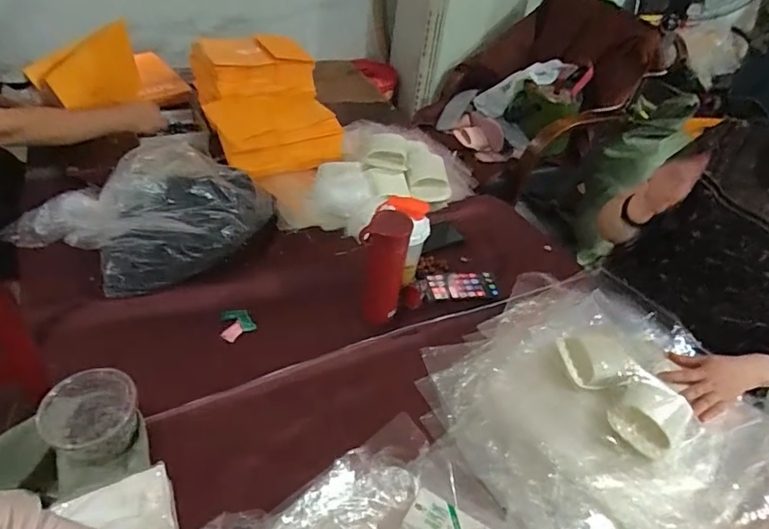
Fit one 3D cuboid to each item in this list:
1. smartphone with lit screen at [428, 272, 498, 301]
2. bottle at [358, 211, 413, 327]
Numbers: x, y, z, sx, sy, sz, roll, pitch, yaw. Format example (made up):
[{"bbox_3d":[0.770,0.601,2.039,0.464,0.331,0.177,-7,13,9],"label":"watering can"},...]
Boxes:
[{"bbox_3d":[0.153,0.037,1.009,0.146,0.014,0.061,-1,43,-8],"label":"smartphone with lit screen"},{"bbox_3d":[0.000,0.013,0.861,0.076,0.212,0.075,11,42,3],"label":"bottle"}]

